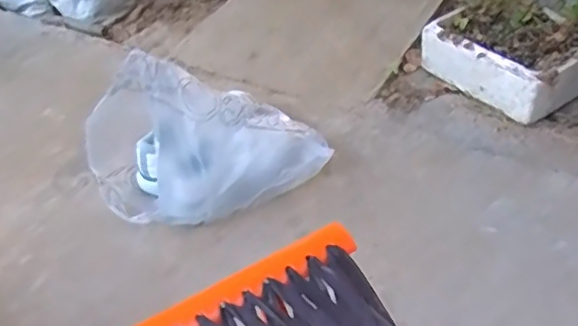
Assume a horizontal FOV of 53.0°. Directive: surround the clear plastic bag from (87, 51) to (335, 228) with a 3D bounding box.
[{"bbox_3d":[-0.154,-0.065,0.972,0.363,0.229,0.255,-24,48,-17],"label":"clear plastic bag"}]

